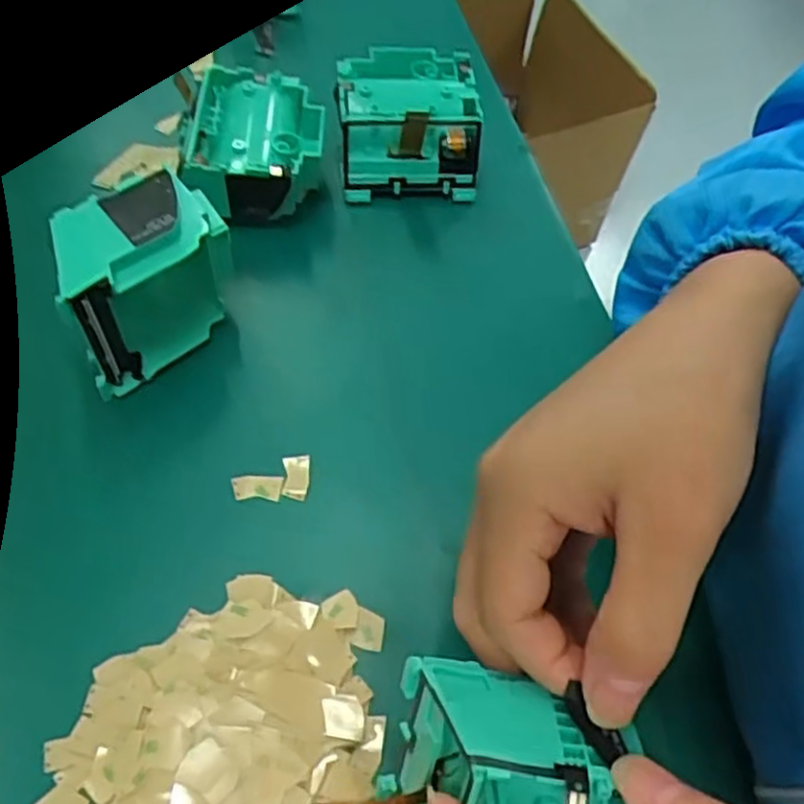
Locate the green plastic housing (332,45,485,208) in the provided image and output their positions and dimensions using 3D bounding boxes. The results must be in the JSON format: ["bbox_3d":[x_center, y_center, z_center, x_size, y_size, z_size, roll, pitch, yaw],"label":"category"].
[{"bbox_3d":[0.002,-0.145,0.408,0.070,0.047,0.069,-5,62,-7],"label":"green plastic housing"}]

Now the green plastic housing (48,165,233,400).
[{"bbox_3d":[-0.107,-0.050,0.324,0.073,0.081,0.036,-40,71,-22],"label":"green plastic housing"}]

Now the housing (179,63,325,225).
[{"bbox_3d":[-0.072,-0.126,0.389,0.062,0.044,0.069,4,61,-2],"label":"housing"}]

